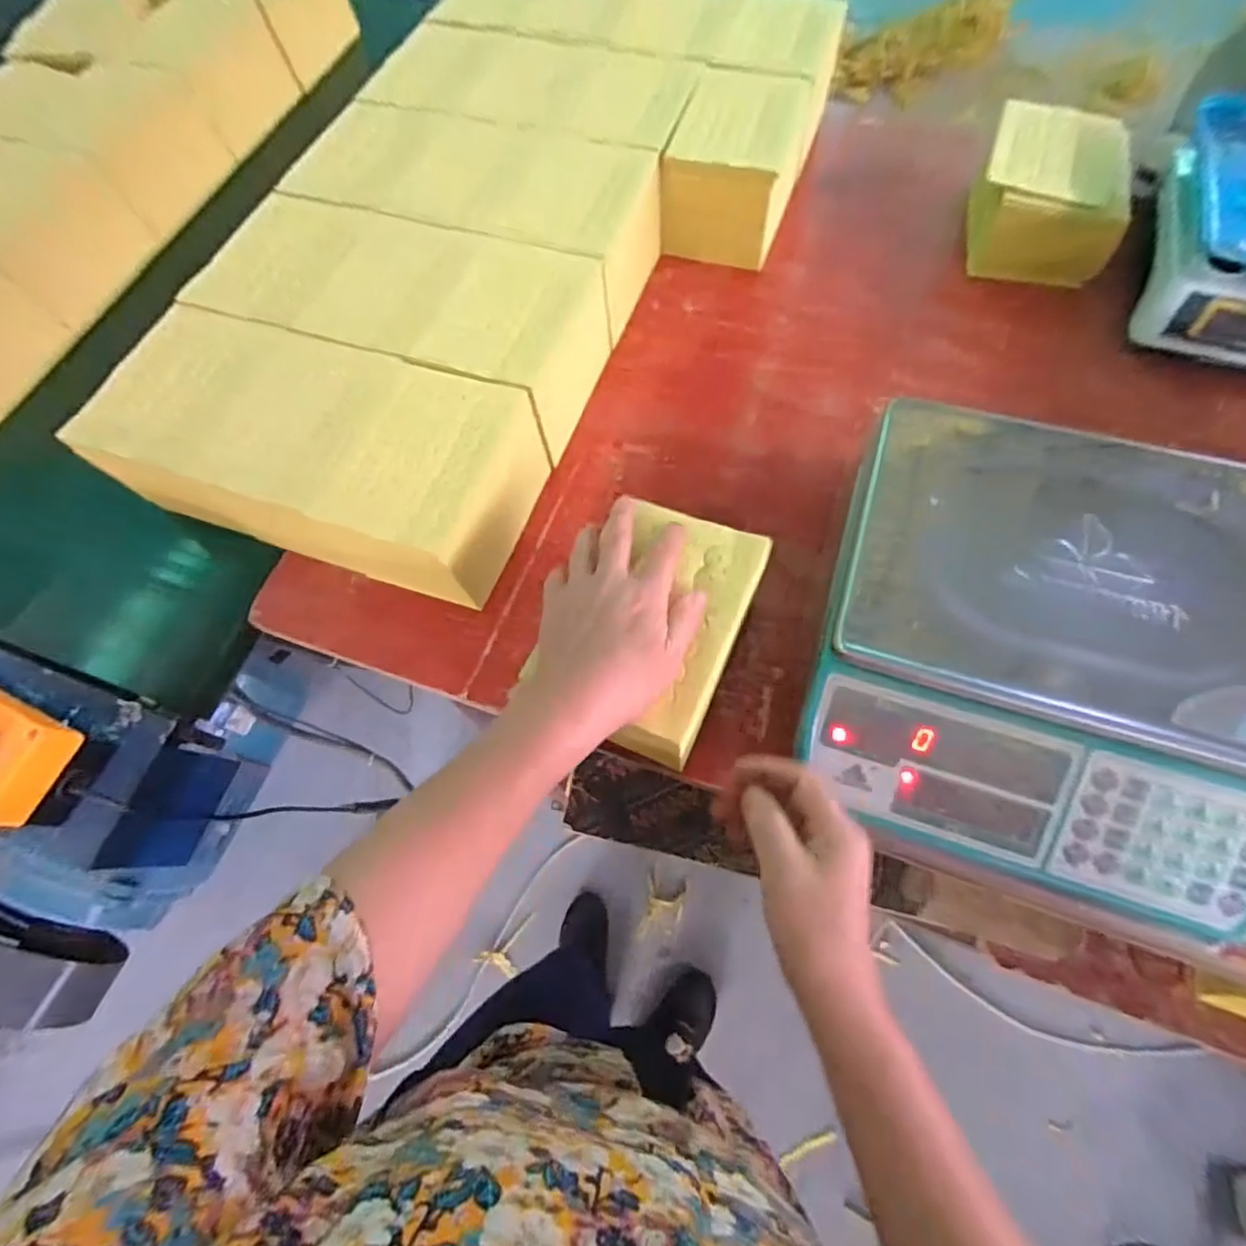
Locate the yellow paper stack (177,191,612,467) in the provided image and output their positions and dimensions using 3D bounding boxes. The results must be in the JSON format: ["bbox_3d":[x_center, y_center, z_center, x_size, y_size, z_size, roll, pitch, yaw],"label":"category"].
[{"bbox_3d":[-0.207,-0.291,0.608,0.348,0.107,0.165,16,69,10],"label":"yellow paper stack"}]

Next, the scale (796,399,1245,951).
[{"bbox_3d":[0.299,0.016,0.446,0.299,0.097,0.308,15,69,9],"label":"scale"}]

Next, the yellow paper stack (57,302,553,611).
[{"bbox_3d":[-0.274,-0.140,0.548,0.363,0.112,0.187,15,69,9],"label":"yellow paper stack"}]

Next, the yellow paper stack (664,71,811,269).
[{"bbox_3d":[0.123,-0.502,0.688,0.118,0.111,0.158,17,69,10],"label":"yellow paper stack"}]

